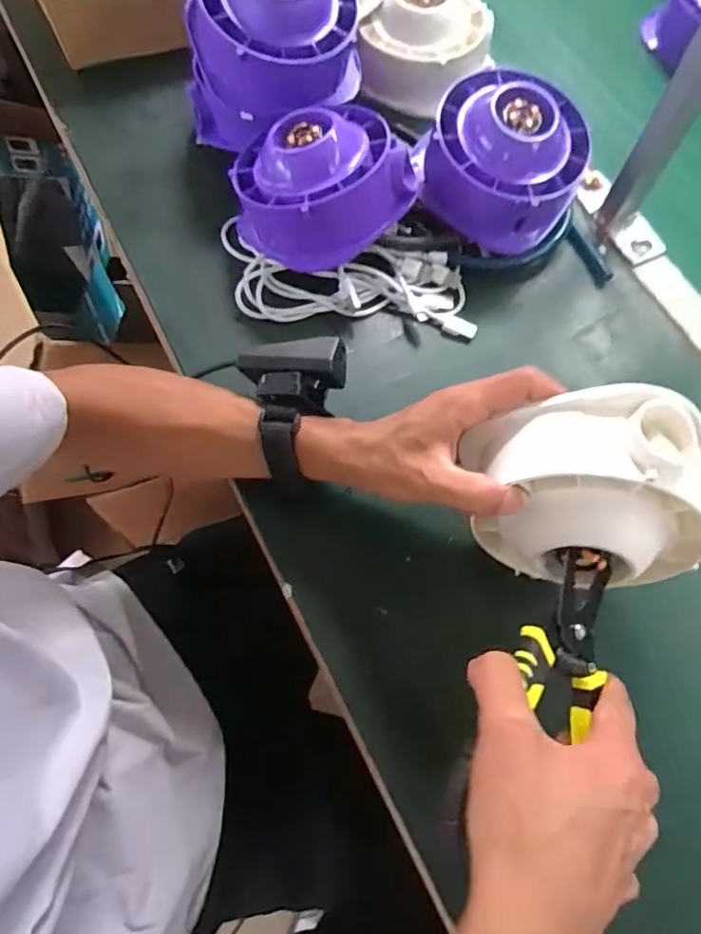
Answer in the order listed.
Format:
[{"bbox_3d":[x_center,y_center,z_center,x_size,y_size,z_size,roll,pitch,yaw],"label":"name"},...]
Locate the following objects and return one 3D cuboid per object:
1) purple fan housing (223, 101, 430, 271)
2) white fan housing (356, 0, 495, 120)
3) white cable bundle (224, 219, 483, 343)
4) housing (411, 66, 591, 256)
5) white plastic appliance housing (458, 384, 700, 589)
[{"bbox_3d":[-0.024,-0.226,0.477,0.127,0.096,0.119,1,70,-3],"label":"purple fan housing"},{"bbox_3d":[0.075,-0.426,0.572,0.124,0.075,0.129,15,70,2],"label":"white fan housing"},{"bbox_3d":[-0.009,-0.153,0.486,0.225,0.027,0.084,14,70,2],"label":"white cable bundle"},{"bbox_3d":[0.131,-0.258,0.487,0.127,0.095,0.134,-32,75,-14],"label":"housing"},{"bbox_3d":[0.135,0.021,0.332,0.135,0.128,0.075,11,64,6],"label":"white plastic appliance housing"}]

